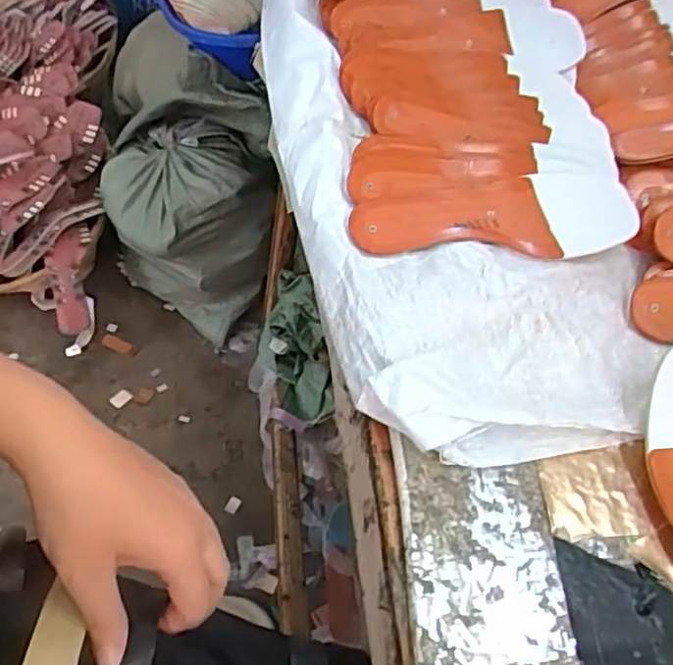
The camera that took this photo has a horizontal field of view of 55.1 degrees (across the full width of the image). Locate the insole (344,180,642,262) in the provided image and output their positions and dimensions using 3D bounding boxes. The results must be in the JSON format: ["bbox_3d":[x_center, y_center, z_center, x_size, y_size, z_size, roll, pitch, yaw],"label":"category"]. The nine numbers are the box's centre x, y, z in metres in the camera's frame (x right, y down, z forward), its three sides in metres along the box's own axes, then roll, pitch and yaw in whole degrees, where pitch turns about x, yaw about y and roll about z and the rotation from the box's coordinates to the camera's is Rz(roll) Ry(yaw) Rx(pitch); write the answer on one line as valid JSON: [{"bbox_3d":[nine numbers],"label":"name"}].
[{"bbox_3d":[0.124,-0.094,0.516,0.220,0.019,0.071,1,56,-4],"label":"insole"}]

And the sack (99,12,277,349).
[{"bbox_3d":[-0.272,-0.250,1.186,0.263,0.426,0.305,-33,65,-30],"label":"sack"}]

